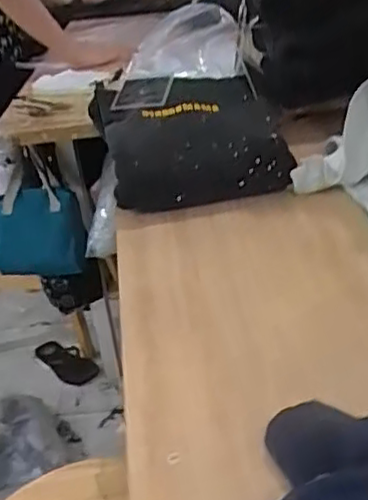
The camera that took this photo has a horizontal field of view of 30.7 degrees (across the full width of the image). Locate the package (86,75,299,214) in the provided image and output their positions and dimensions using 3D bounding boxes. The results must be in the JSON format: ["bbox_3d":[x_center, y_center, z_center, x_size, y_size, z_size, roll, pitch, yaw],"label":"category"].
[{"bbox_3d":[0.003,-0.170,1.023,0.252,0.092,0.307,-12,30,-8],"label":"package"}]

